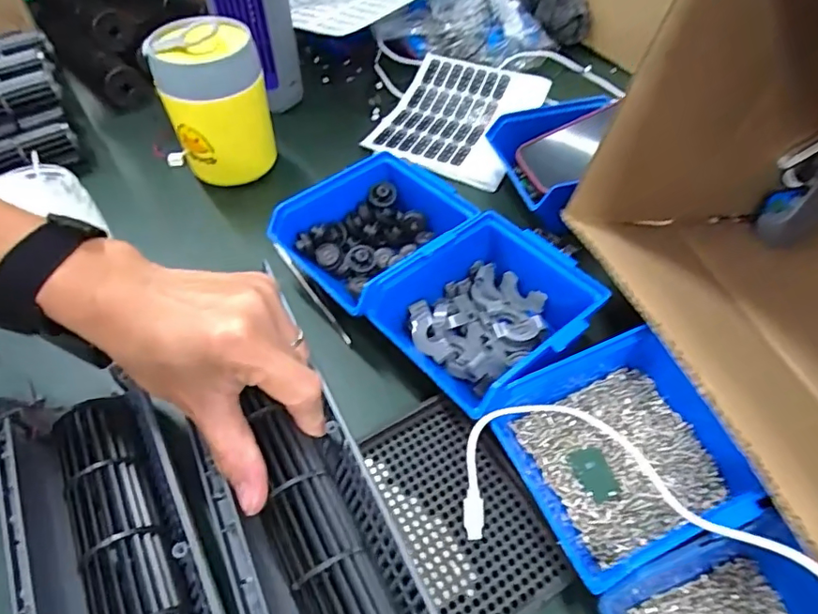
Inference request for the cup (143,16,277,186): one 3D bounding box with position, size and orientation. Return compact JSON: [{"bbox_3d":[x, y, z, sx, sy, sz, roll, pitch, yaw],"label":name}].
[{"bbox_3d":[-0.182,-0.187,0.500,0.090,0.131,0.082,0,52,0],"label":"cup"}]

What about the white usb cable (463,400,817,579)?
[{"bbox_3d":[0.146,0.126,0.267,0.259,0.071,0.113,34,61,20],"label":"white usb cable"}]

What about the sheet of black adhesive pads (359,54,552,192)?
[{"bbox_3d":[0.055,-0.213,0.589,0.156,0.021,0.186,20,59,16],"label":"sheet of black adhesive pads"}]

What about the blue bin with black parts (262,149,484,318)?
[{"bbox_3d":[-0.025,-0.058,0.435,0.144,0.068,0.117,-33,62,-22],"label":"blue bin with black parts"}]

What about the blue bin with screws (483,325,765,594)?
[{"bbox_3d":[0.134,0.085,0.319,0.131,0.052,0.118,-20,55,-16],"label":"blue bin with screws"}]

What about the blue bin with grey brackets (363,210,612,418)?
[{"bbox_3d":[0.056,0.001,0.382,0.139,0.057,0.124,-35,63,-23],"label":"blue bin with grey brackets"}]

